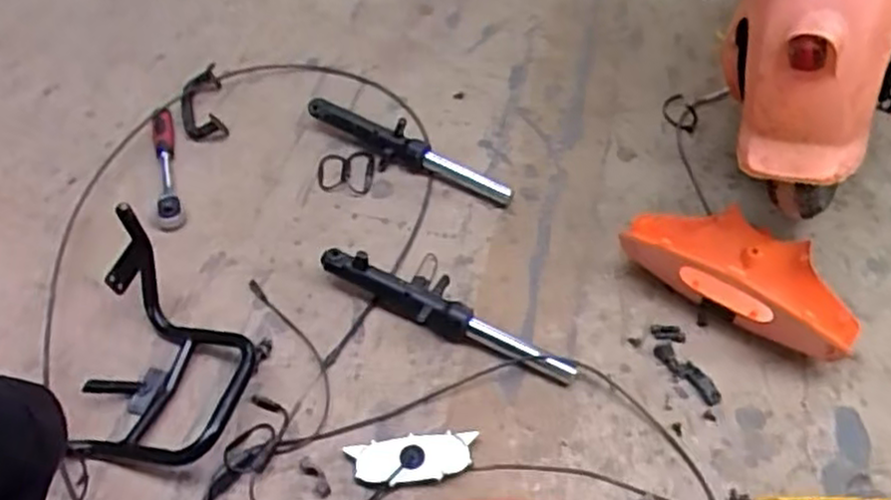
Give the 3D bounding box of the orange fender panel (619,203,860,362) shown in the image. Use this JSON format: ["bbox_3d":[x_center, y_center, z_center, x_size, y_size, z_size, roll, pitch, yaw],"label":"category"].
[{"bbox_3d":[0.392,0.022,0.957,0.295,0.106,0.149,30,59,24],"label":"orange fender panel"}]

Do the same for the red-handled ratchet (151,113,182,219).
[{"bbox_3d":[-0.421,-0.127,1.106,0.030,0.031,0.215,-13,52,-7],"label":"red-handled ratchet"}]

